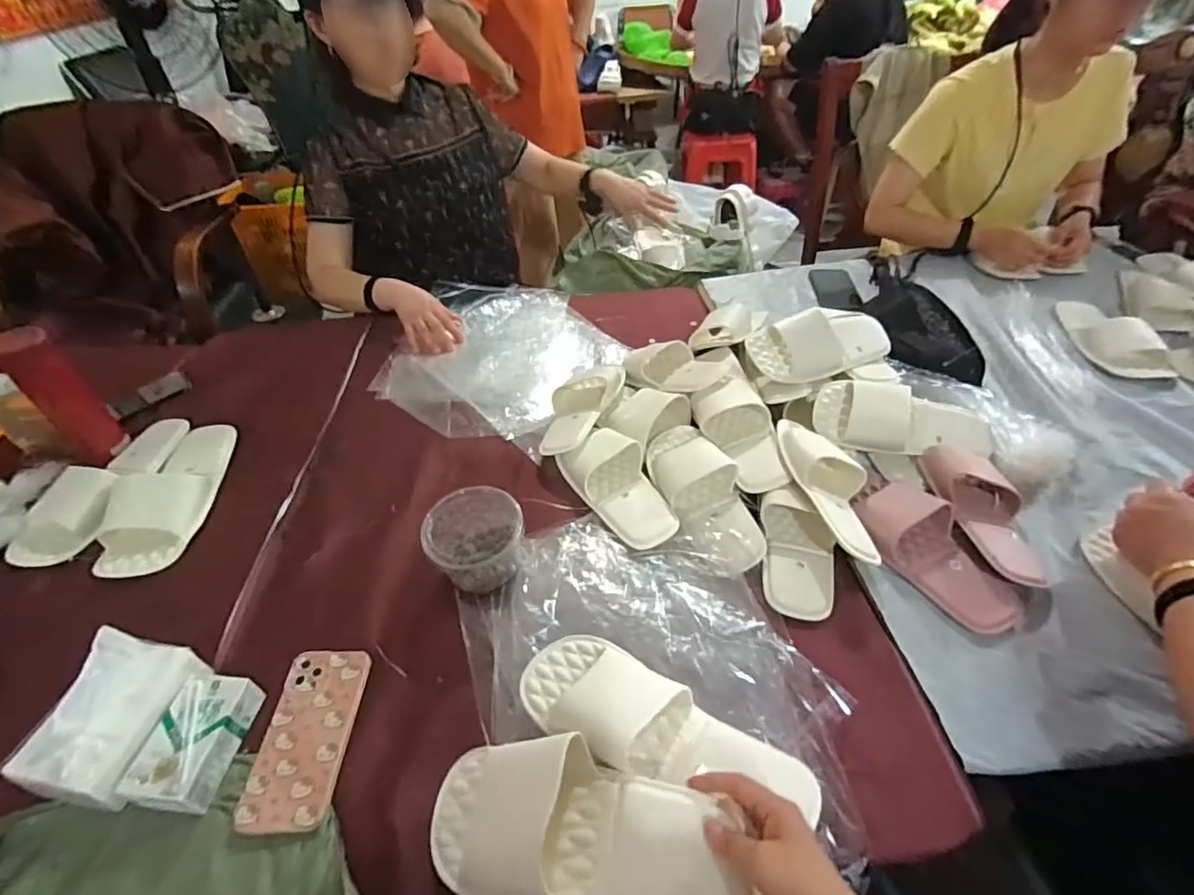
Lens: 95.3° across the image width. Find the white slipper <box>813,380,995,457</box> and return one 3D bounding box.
[{"bbox_3d":[0.419,-0.042,0.736,0.228,0.053,0.094,9,45,13],"label":"white slipper"}]

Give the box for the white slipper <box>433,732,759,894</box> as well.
[{"bbox_3d":[-0.017,0.298,0.429,0.263,0.059,0.115,2,46,20],"label":"white slipper"}]

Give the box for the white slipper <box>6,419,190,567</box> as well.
[{"bbox_3d":[-0.708,0.042,0.783,0.108,0.062,0.272,5,46,10],"label":"white slipper"}]

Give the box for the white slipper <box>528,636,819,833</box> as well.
[{"bbox_3d":[0.059,0.252,0.499,0.272,0.050,0.105,18,51,15],"label":"white slipper"}]

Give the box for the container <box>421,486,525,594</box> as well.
[{"bbox_3d":[-0.147,0.111,0.664,0.116,0.092,0.100,-25,49,-19],"label":"container"}]

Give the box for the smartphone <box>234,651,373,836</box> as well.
[{"bbox_3d":[-0.287,0.285,0.543,0.081,0.007,0.165,2,44,-3],"label":"smartphone"}]

